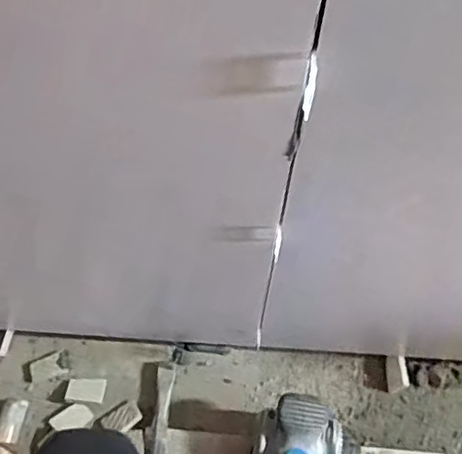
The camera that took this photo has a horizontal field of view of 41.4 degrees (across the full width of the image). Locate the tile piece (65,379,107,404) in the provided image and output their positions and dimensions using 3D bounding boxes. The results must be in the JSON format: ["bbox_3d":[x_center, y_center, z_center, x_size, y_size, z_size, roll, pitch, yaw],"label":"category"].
[{"bbox_3d":[-0.199,0.226,0.844,0.051,0.014,0.031,4,66,2],"label":"tile piece"}]

